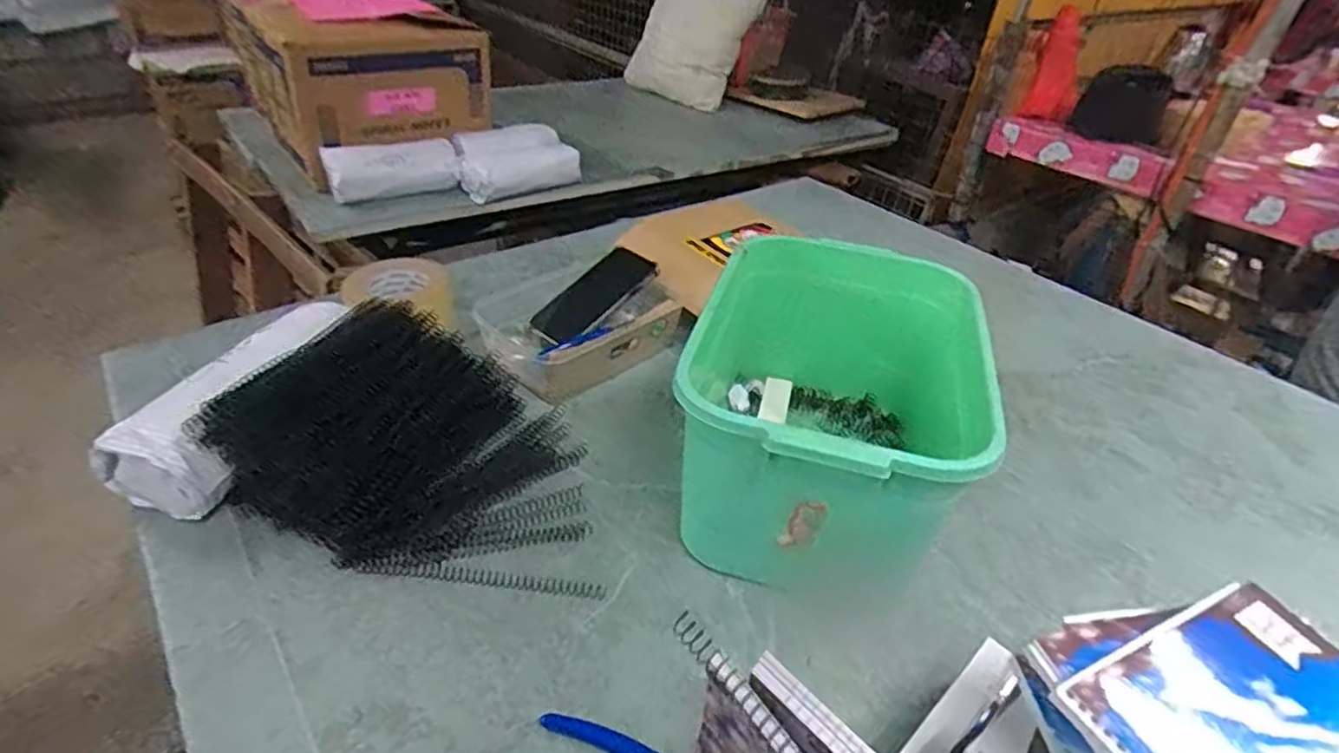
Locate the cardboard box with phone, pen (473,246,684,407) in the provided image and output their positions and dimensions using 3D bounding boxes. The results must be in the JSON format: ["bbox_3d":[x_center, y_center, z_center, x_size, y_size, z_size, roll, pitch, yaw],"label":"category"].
[{"bbox_3d":[-0.114,-0.069,0.825,0.258,0.059,0.174,-25,47,-34],"label":"cardboard box with phone, pen"}]

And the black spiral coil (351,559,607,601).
[{"bbox_3d":[-0.159,0.169,0.568,0.209,0.010,0.015,8,38,2],"label":"black spiral coil"}]

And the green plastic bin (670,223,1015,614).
[{"bbox_3d":[0.140,0.030,0.630,0.228,0.196,0.322,14,38,10],"label":"green plastic bin"}]

